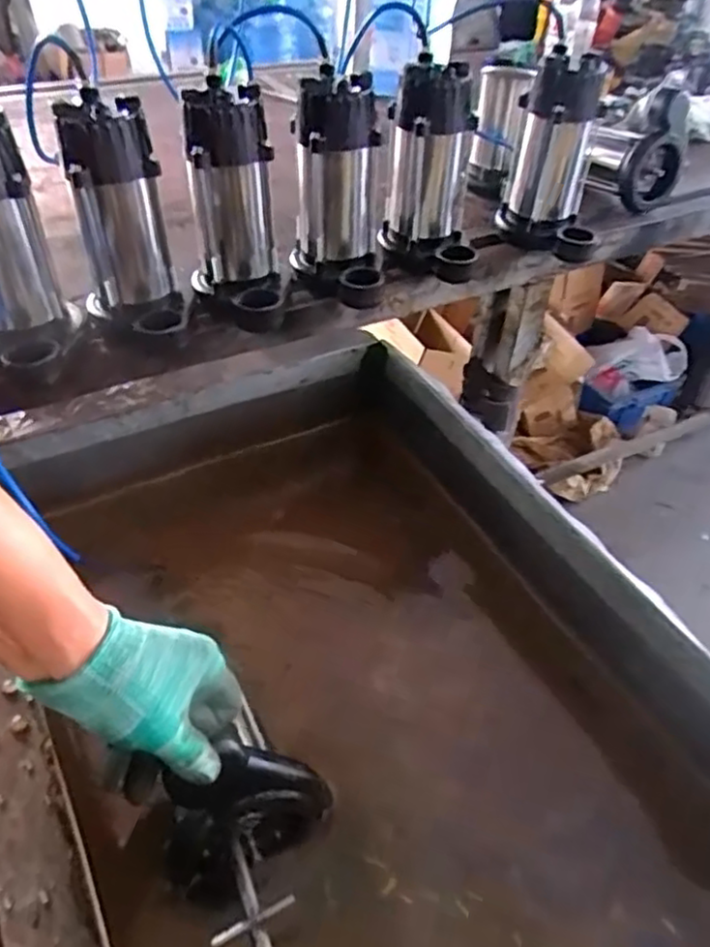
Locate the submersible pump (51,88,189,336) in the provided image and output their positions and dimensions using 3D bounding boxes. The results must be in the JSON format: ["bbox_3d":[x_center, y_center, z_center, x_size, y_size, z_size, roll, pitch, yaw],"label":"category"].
[{"bbox_3d":[-0.249,-0.273,0.731,0.103,0.216,0.124,-12,45,-15],"label":"submersible pump"}]

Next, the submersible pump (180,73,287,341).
[{"bbox_3d":[-0.142,-0.299,0.781,0.109,0.240,0.121,0,43,-2],"label":"submersible pump"}]

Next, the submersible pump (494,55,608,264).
[{"bbox_3d":[0.286,-0.433,0.936,0.149,0.234,0.090,20,46,18],"label":"submersible pump"}]

